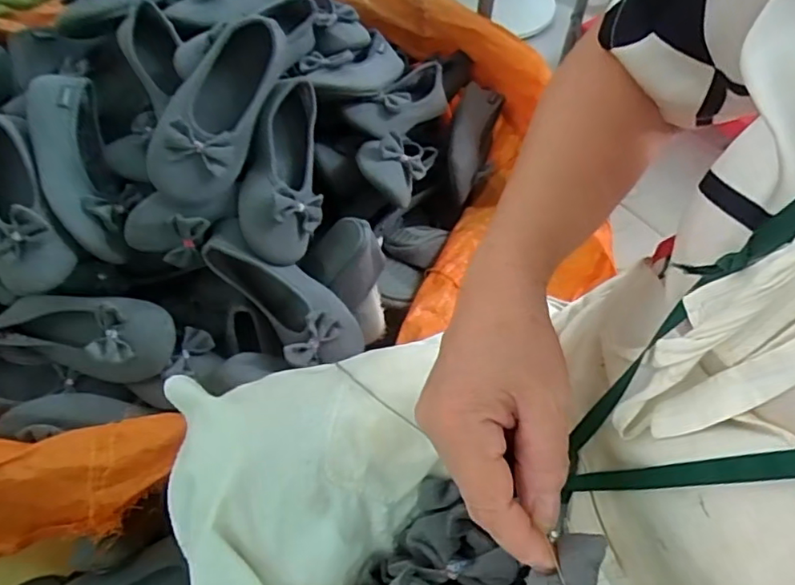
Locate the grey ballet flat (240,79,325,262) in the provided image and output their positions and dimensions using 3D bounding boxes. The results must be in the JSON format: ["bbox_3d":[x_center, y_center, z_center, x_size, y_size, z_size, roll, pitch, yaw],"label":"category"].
[{"bbox_3d":[-0.140,-0.149,0.699,0.096,0.075,0.224,1,67,-2],"label":"grey ballet flat"}]

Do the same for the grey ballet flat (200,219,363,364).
[{"bbox_3d":[-0.143,0.008,0.689,0.226,0.076,0.099,40,60,0],"label":"grey ballet flat"}]

